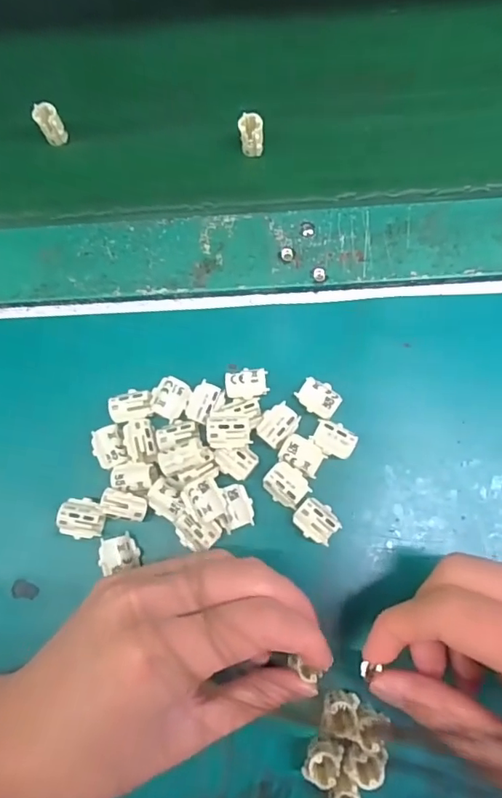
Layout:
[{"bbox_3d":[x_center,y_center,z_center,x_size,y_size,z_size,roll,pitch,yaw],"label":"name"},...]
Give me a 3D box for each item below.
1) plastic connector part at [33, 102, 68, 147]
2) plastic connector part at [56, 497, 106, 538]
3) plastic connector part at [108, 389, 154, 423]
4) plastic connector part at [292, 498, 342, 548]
[{"bbox_3d":[-0.123,-0.169,0.329,0.014,0.024,0.012,-29,75,-7],"label":"plastic connector part"},{"bbox_3d":[-0.087,0.062,0.277,0.022,0.009,0.020,16,75,6],"label":"plastic connector part"},{"bbox_3d":[-0.064,0.003,0.286,0.022,0.005,0.017,-6,74,0],"label":"plastic connector part"},{"bbox_3d":[0.034,0.062,0.273,0.022,0.010,0.018,37,78,11],"label":"plastic connector part"}]

